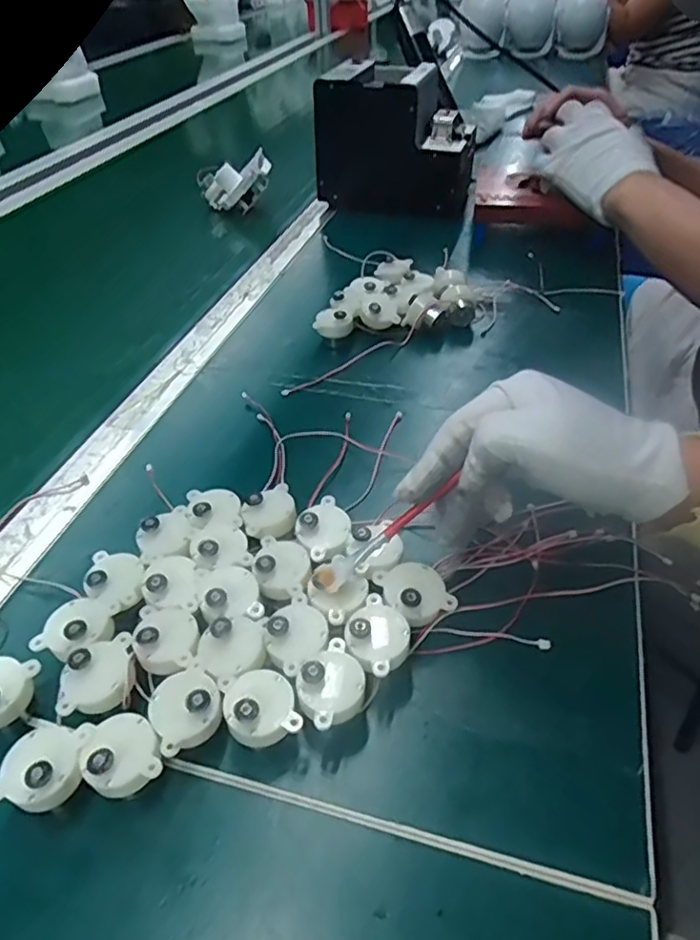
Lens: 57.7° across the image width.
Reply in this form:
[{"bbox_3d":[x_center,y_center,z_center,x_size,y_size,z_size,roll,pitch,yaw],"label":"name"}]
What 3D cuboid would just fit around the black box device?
[{"bbox_3d":[0.061,-0.420,0.808,0.183,0.147,0.115,12,44,16],"label":"black box device"}]

